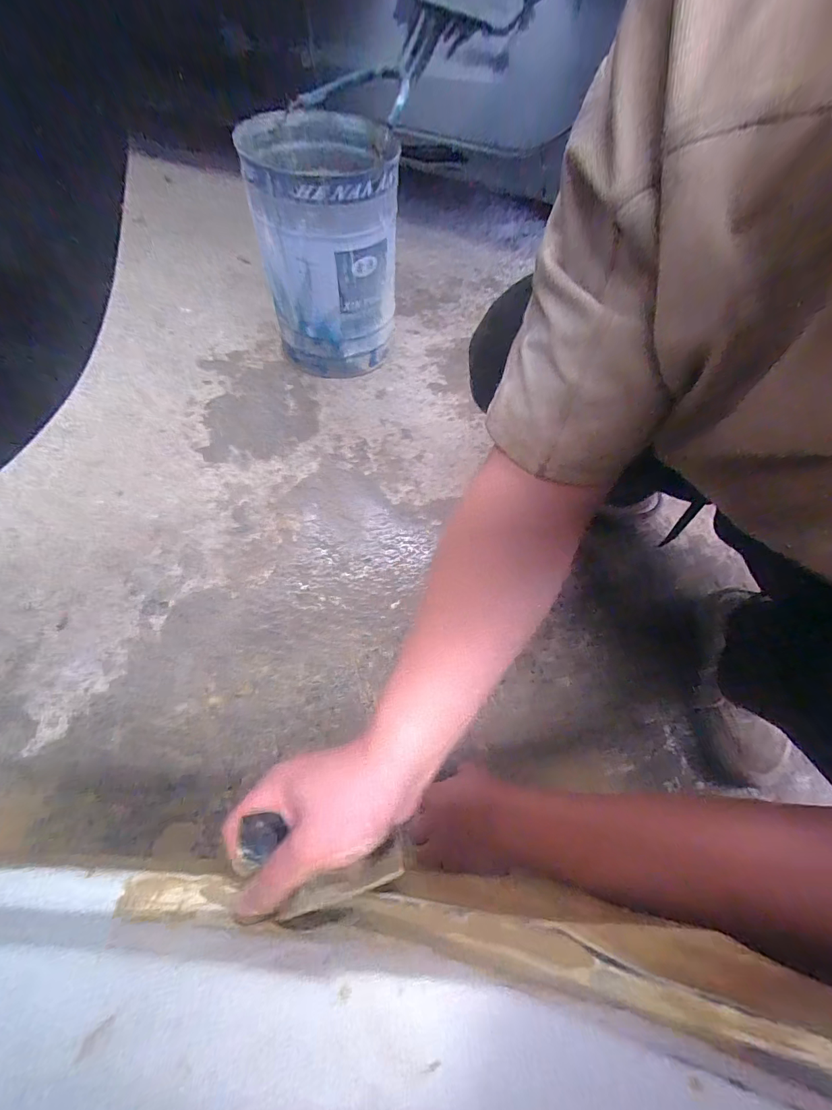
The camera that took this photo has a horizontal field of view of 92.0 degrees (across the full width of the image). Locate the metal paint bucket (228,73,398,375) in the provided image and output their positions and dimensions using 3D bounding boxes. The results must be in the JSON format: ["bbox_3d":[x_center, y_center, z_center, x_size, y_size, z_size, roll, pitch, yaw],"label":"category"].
[{"bbox_3d":[-0.168,-0.589,0.798,0.244,0.379,0.259,-8,61,-6],"label":"metal paint bucket"}]

